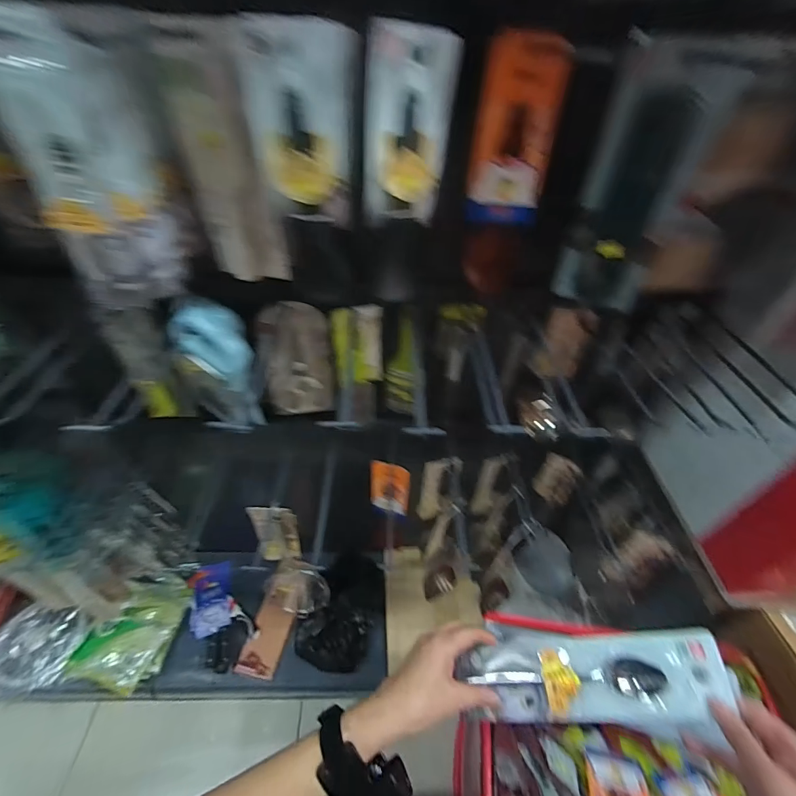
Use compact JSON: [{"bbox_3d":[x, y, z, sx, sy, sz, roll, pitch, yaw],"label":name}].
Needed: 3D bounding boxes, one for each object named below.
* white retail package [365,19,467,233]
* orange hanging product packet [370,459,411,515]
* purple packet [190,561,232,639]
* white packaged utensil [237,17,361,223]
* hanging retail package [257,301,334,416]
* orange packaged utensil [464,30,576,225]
[{"bbox_3d":[0.014,-0.251,0.381,0.098,0.154,0.013,-18,44,-26],"label":"white retail package"},{"bbox_3d":[-0.018,0.196,0.868,0.088,0.134,0.054,6,45,3],"label":"orange hanging product packet"},{"bbox_3d":[-0.583,0.621,1.242,0.113,0.038,0.205,-8,46,-11],"label":"purple packet"},{"bbox_3d":[-0.085,-0.238,0.359,0.092,0.147,0.008,0,41,-10],"label":"white packaged utensil"},{"bbox_3d":[-0.187,-0.064,0.741,0.121,0.261,0.036,-8,46,-11],"label":"hanging retail package"},{"bbox_3d":[0.130,-0.283,0.441,0.092,0.175,0.019,2,45,-2],"label":"orange packaged utensil"}]

